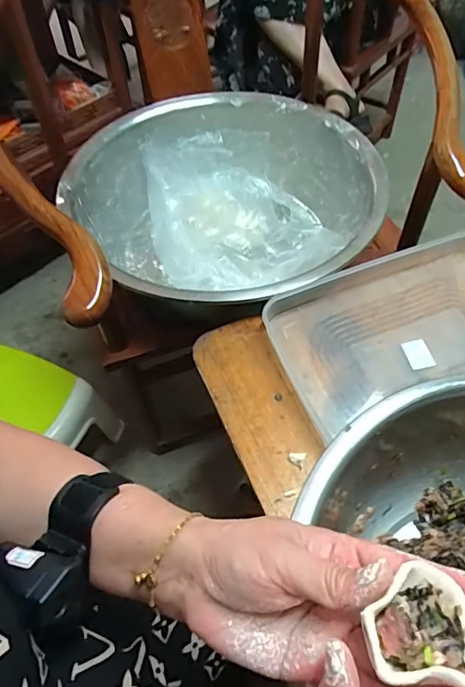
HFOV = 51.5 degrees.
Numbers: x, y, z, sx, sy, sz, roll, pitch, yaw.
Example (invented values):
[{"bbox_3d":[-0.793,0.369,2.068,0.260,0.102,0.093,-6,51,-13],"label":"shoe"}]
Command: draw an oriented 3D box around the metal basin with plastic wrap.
[{"bbox_3d":[-0.009,-0.225,0.812,0.447,0.152,0.487,-1,55,1],"label":"metal basin with plastic wrap"}]

